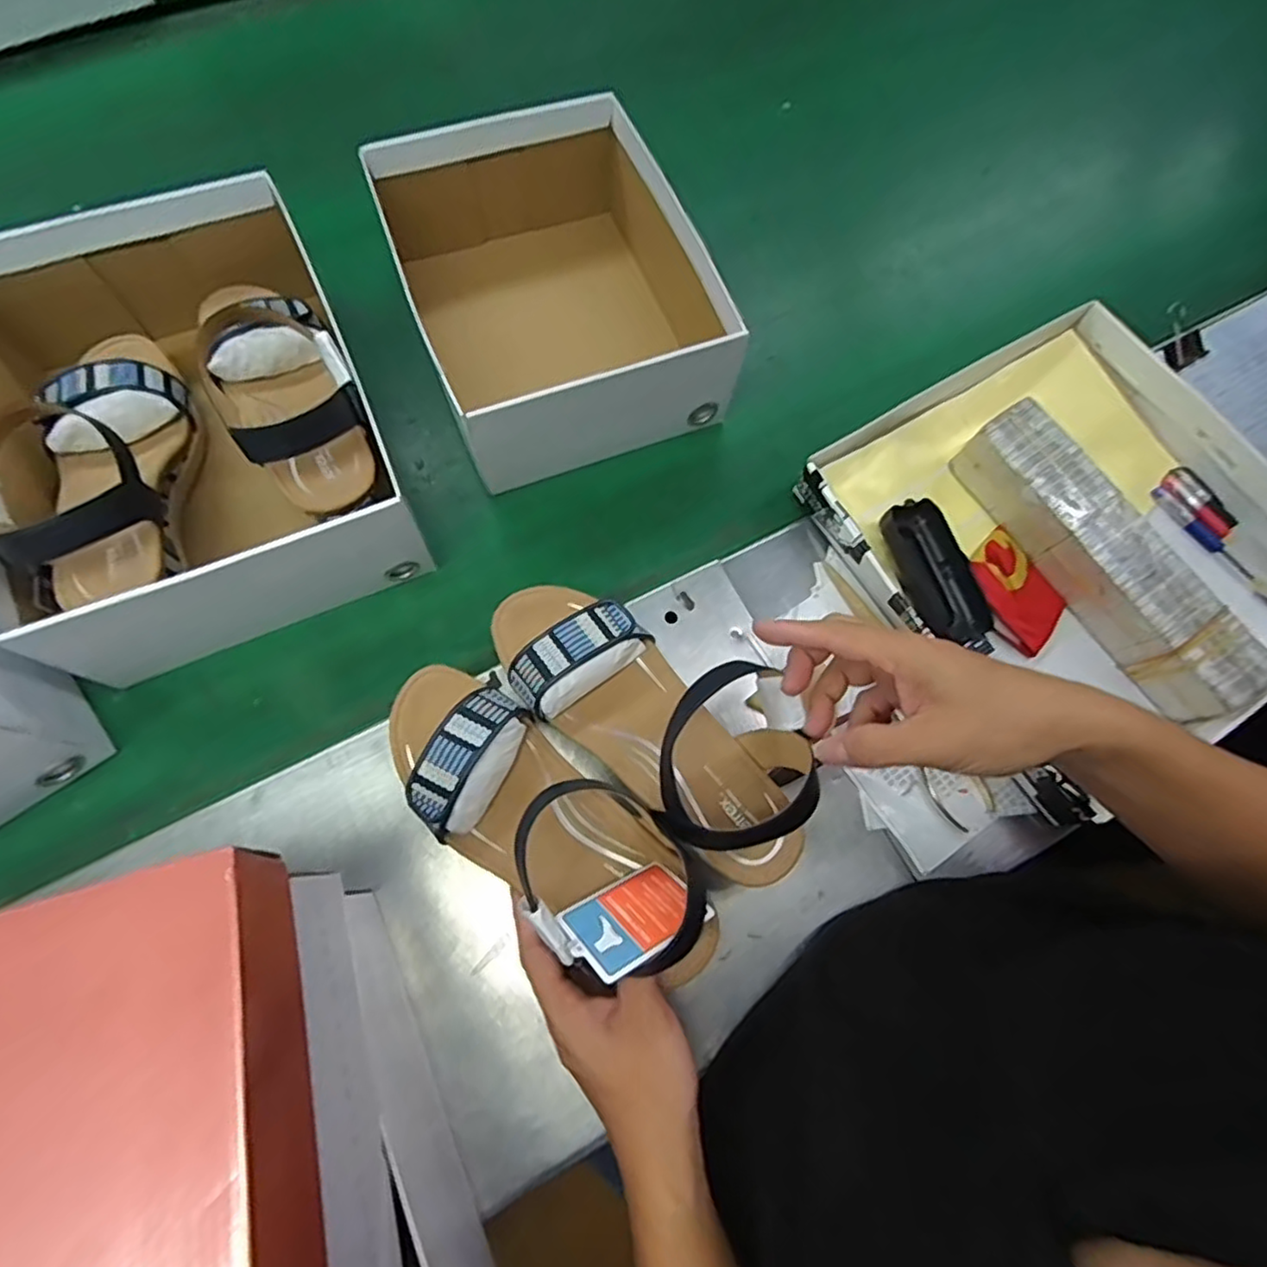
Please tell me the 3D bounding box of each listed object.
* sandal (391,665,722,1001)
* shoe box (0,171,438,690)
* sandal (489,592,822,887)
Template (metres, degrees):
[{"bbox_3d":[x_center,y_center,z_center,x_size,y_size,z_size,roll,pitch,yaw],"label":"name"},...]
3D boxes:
[{"bbox_3d":[-0.058,0.102,0.376,0.229,0.069,0.084,33,71,28],"label":"sandal"},{"bbox_3d":[-0.319,-0.155,0.473,0.243,0.132,0.318,-25,73,-11],"label":"shoe box"},{"bbox_3d":[0.010,0.044,0.402,0.226,0.063,0.095,38,72,21],"label":"sandal"}]

